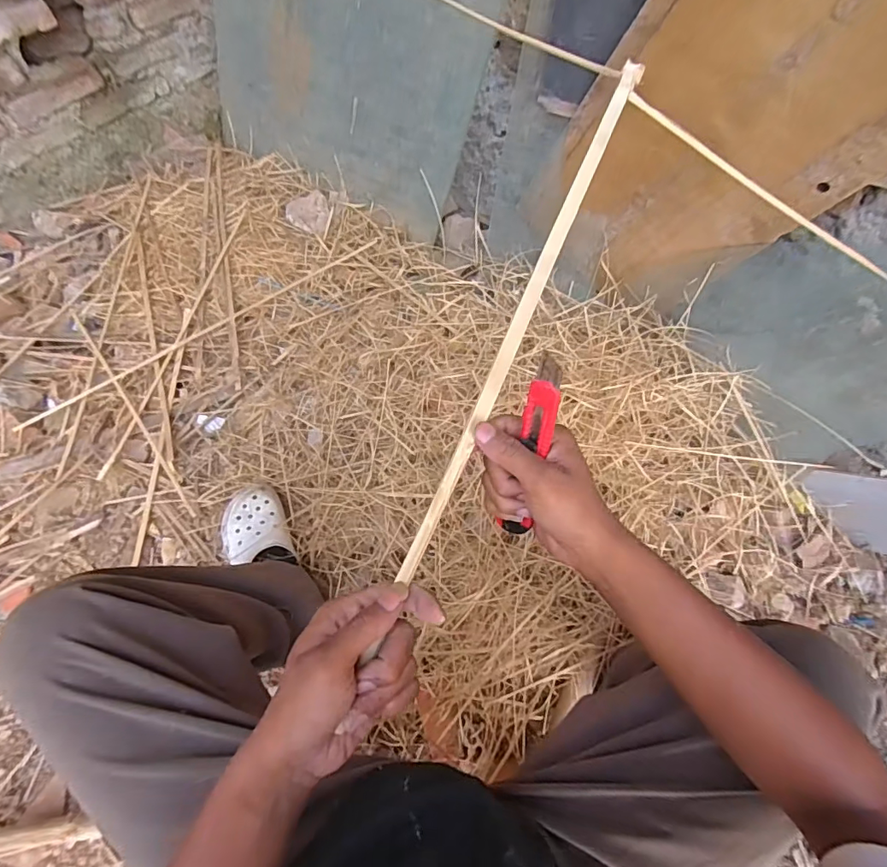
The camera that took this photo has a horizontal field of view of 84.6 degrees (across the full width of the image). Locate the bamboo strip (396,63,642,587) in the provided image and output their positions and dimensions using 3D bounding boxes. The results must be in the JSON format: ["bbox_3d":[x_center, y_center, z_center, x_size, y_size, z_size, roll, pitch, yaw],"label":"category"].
[{"bbox_3d":[0.074,-0.116,0.381,0.015,0.007,0.477,23,74,7],"label":"bamboo strip"}]

